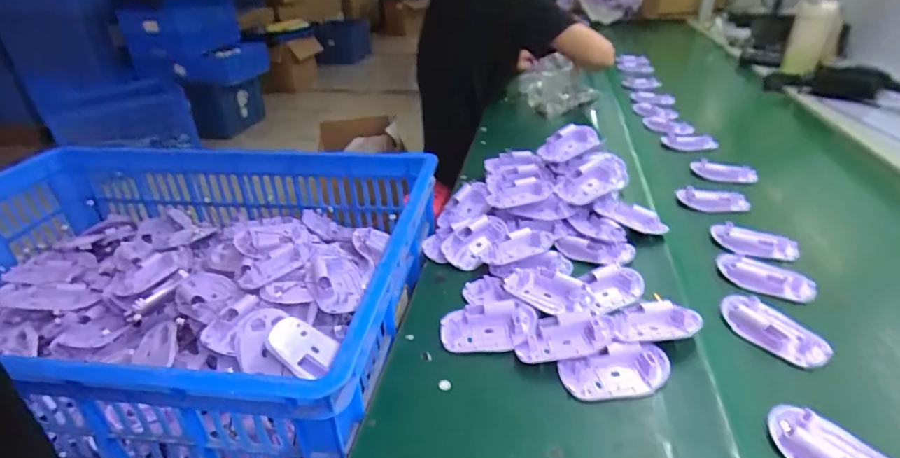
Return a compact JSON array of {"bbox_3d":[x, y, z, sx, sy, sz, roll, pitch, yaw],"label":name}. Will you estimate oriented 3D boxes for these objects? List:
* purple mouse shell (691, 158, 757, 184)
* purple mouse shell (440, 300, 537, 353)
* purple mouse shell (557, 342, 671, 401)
[{"bbox_3d":[0.448,-0.095,0.791,0.098,0.022,0.034,10,36,25],"label":"purple mouse shell"},{"bbox_3d":[0.039,0.099,0.499,0.095,0.029,0.049,0,31,6],"label":"purple mouse shell"},{"bbox_3d":[0.153,0.131,0.444,0.099,0.011,0.047,-12,58,-2],"label":"purple mouse shell"}]

